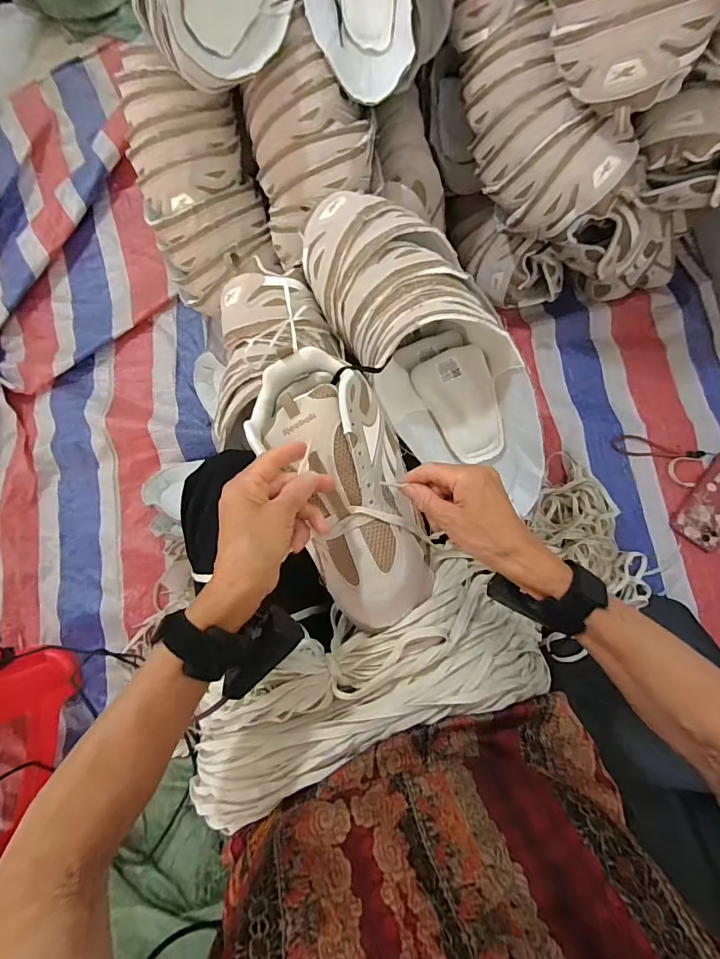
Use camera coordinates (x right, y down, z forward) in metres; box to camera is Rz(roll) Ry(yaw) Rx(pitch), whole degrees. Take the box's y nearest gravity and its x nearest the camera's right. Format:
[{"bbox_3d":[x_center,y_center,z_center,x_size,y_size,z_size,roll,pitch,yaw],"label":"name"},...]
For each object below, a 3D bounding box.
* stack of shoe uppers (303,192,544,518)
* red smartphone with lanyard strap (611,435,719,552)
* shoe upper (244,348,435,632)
[{"bbox_3d":[0.083,-0.140,0.486,0.171,0.143,0.409,-38,95,-3],"label":"stack of shoe uppers"},{"bbox_3d":[0.542,-0.008,0.752,0.225,0.016,0.158,41,85,8],"label":"red smartphone with lanyard strap"},{"bbox_3d":[-0.013,0.001,0.412,0.118,0.068,0.258,-22,80,0],"label":"shoe upper"}]

